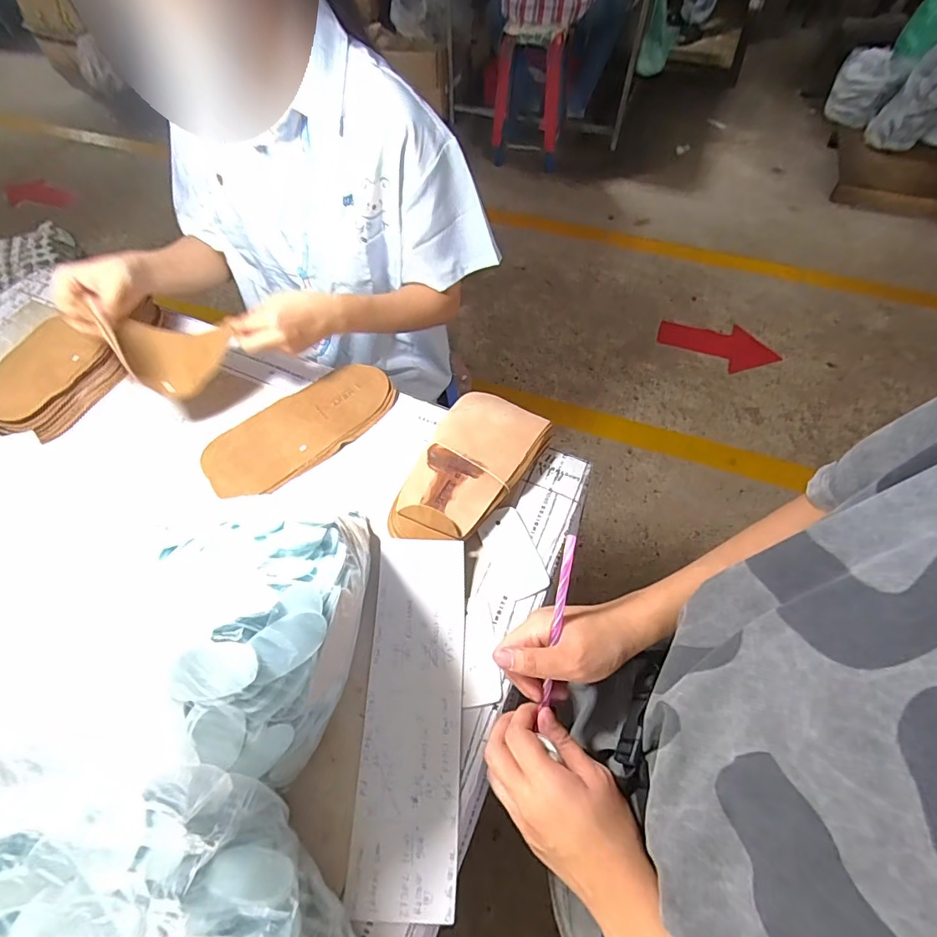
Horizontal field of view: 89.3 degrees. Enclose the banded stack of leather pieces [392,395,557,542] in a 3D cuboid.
[{"bbox_3d":[0.001,-0.002,0.577,0.122,0.039,0.241,28,64,17],"label":"banded stack of leather pieces"}]

